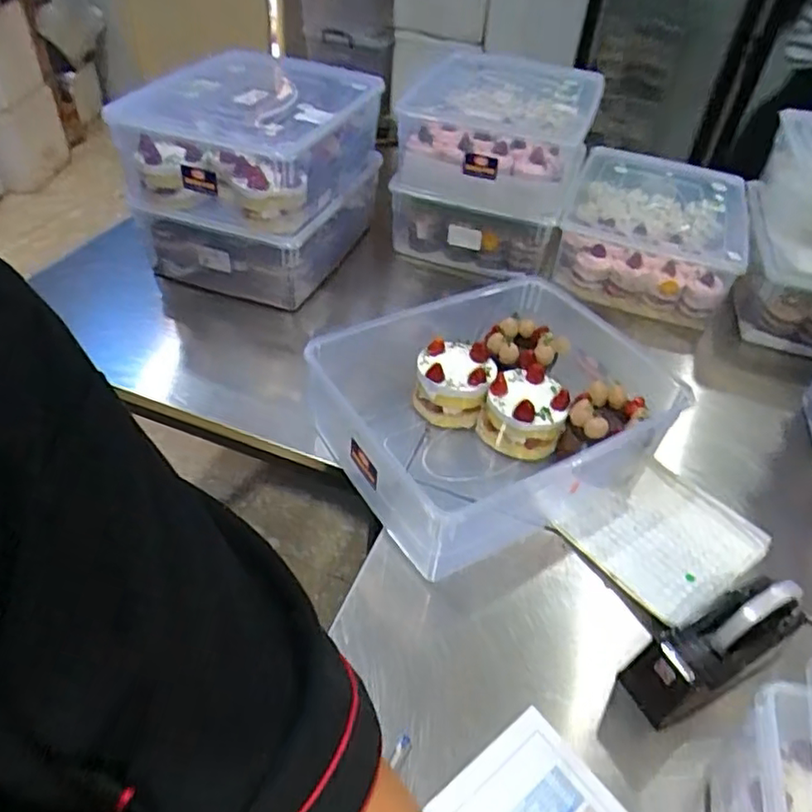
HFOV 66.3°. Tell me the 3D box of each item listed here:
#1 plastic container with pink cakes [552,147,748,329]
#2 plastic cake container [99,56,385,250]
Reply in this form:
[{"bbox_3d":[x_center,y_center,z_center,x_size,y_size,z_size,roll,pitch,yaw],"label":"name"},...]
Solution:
[{"bbox_3d":[0.442,-0.316,1.117,0.287,0.132,0.357,18,45,12],"label":"plastic container with pink cakes"},{"bbox_3d":[-0.219,-0.417,0.972,0.273,0.158,0.385,17,44,11],"label":"plastic cake container"}]

